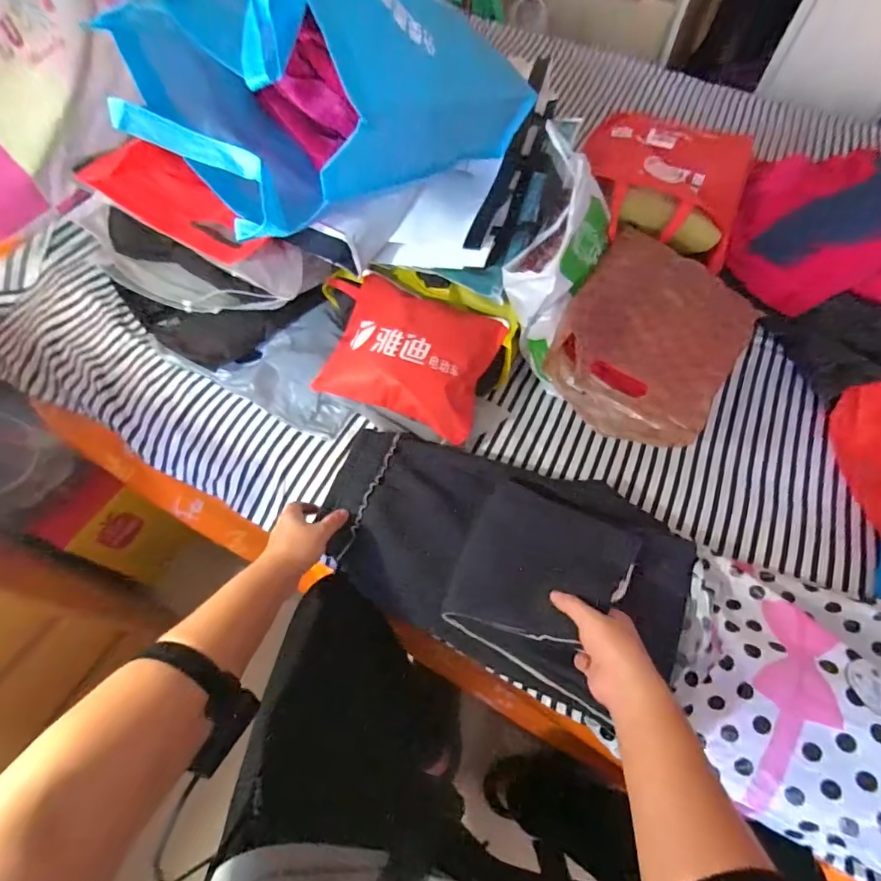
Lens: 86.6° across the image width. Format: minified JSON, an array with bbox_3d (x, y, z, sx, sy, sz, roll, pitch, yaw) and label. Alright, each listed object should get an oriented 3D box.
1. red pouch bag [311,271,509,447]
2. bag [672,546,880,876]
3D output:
[{"bbox_3d":[-0.053,-0.124,0.677,0.253,0.065,0.198,16,88,5],"label":"red pouch bag"},{"bbox_3d":[0.438,0.274,0.494,0.312,0.097,0.287,19,62,9],"label":"bag"}]

